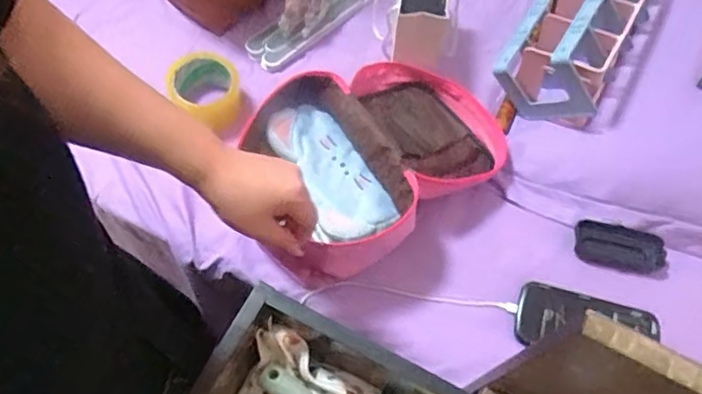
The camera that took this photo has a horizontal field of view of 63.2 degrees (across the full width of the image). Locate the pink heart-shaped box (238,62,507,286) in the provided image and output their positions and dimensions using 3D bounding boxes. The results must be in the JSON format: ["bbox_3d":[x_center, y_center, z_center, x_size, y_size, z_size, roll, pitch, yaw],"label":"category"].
[{"bbox_3d":[0.031,-0.067,0.755,0.364,0.113,0.250,-37,71,-20],"label":"pink heart-shaped box"}]

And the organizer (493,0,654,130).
[{"bbox_3d":[0.328,-0.243,0.814,0.154,0.143,0.244,30,65,11],"label":"organizer"}]

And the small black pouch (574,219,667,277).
[{"bbox_3d":[0.349,0.066,0.743,0.104,0.022,0.061,16,63,4],"label":"small black pouch"}]

